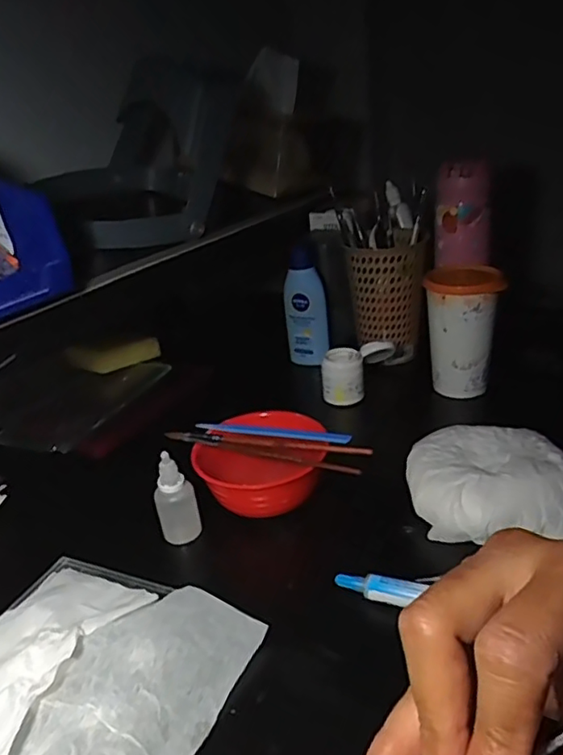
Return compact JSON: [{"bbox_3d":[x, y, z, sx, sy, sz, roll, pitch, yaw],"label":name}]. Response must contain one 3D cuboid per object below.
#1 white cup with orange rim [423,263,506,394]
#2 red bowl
[{"bbox_3d":[0.183,-0.046,0.607,0.070,0.121,0.067,-3,26,5],"label":"white cup with orange rim"},{"bbox_3d":[-0.018,0.073,0.491,0.107,0.050,0.092,-5,26,1],"label":"red bowl"}]

